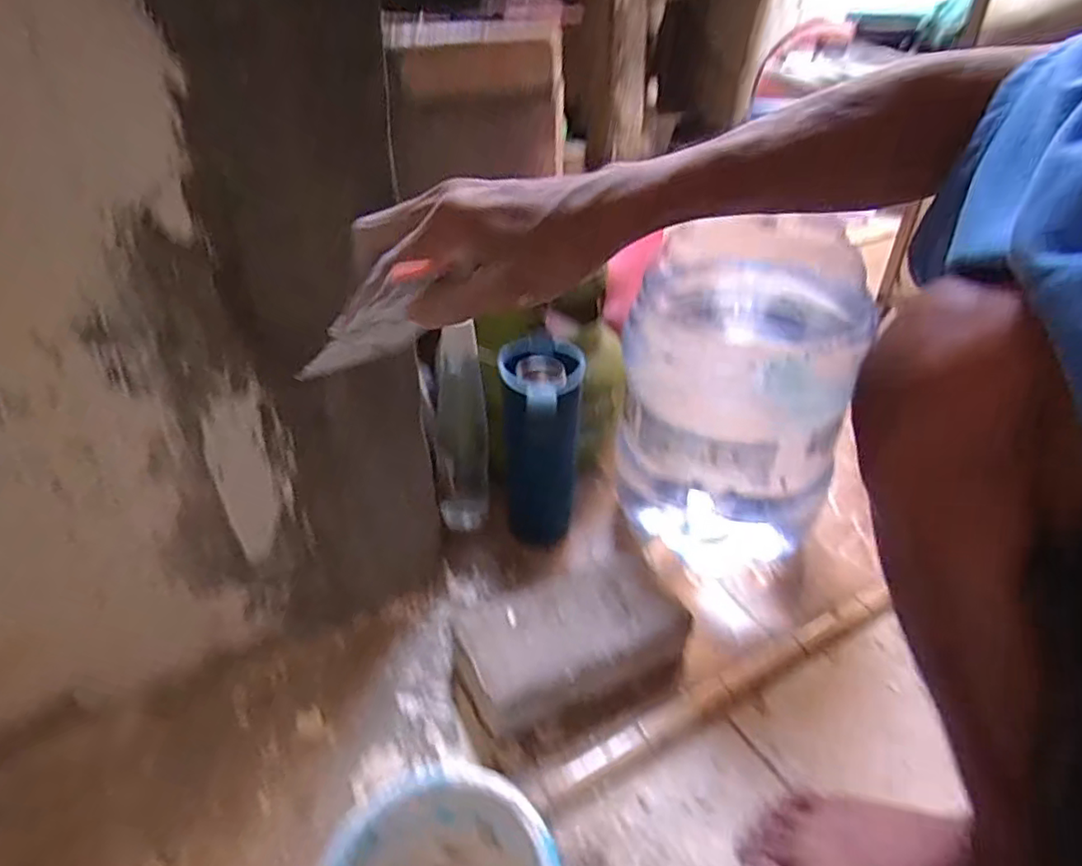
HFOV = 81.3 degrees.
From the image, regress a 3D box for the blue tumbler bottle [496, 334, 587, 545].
[{"bbox_3d":[-0.001,0.024,0.720,0.089,0.239,0.079,3,35,1],"label":"blue tumbler bottle"}]

